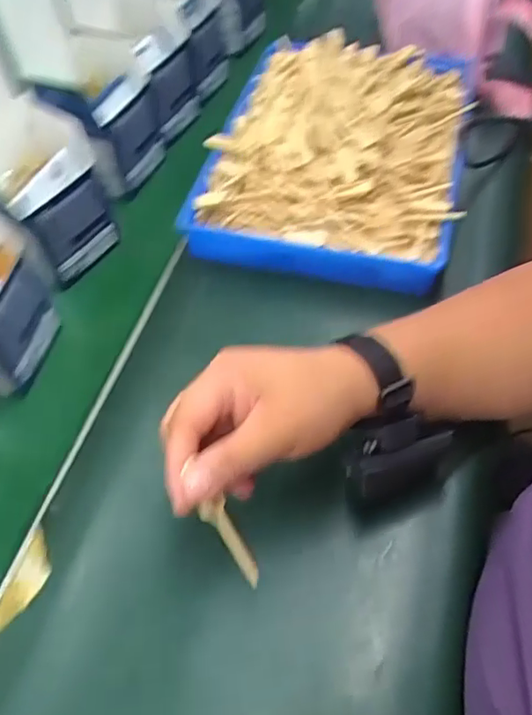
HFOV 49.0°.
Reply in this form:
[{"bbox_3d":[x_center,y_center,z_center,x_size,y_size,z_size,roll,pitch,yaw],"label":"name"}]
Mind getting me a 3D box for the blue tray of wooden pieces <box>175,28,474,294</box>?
[{"bbox_3d":[0.076,-0.216,0.580,0.232,0.049,0.335,12,56,11],"label":"blue tray of wooden pieces"}]

